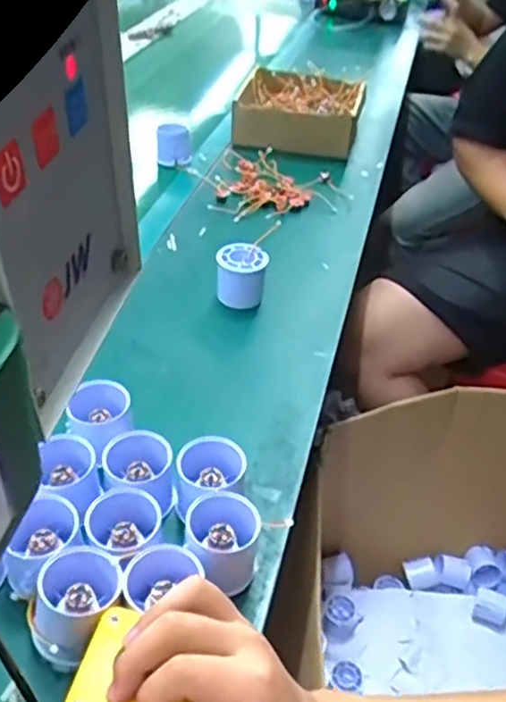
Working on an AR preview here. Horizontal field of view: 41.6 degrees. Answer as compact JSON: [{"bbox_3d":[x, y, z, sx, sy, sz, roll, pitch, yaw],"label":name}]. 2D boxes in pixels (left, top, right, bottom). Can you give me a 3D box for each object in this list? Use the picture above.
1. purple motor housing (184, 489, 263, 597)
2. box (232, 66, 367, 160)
[{"bbox_3d":[-0.021,0.139,0.475,0.051,0.052,0.056,2,39,-2],"label":"purple motor housing"},{"bbox_3d":[0.079,-0.399,1.104,0.199,0.067,0.195,10,40,9],"label":"box"}]

